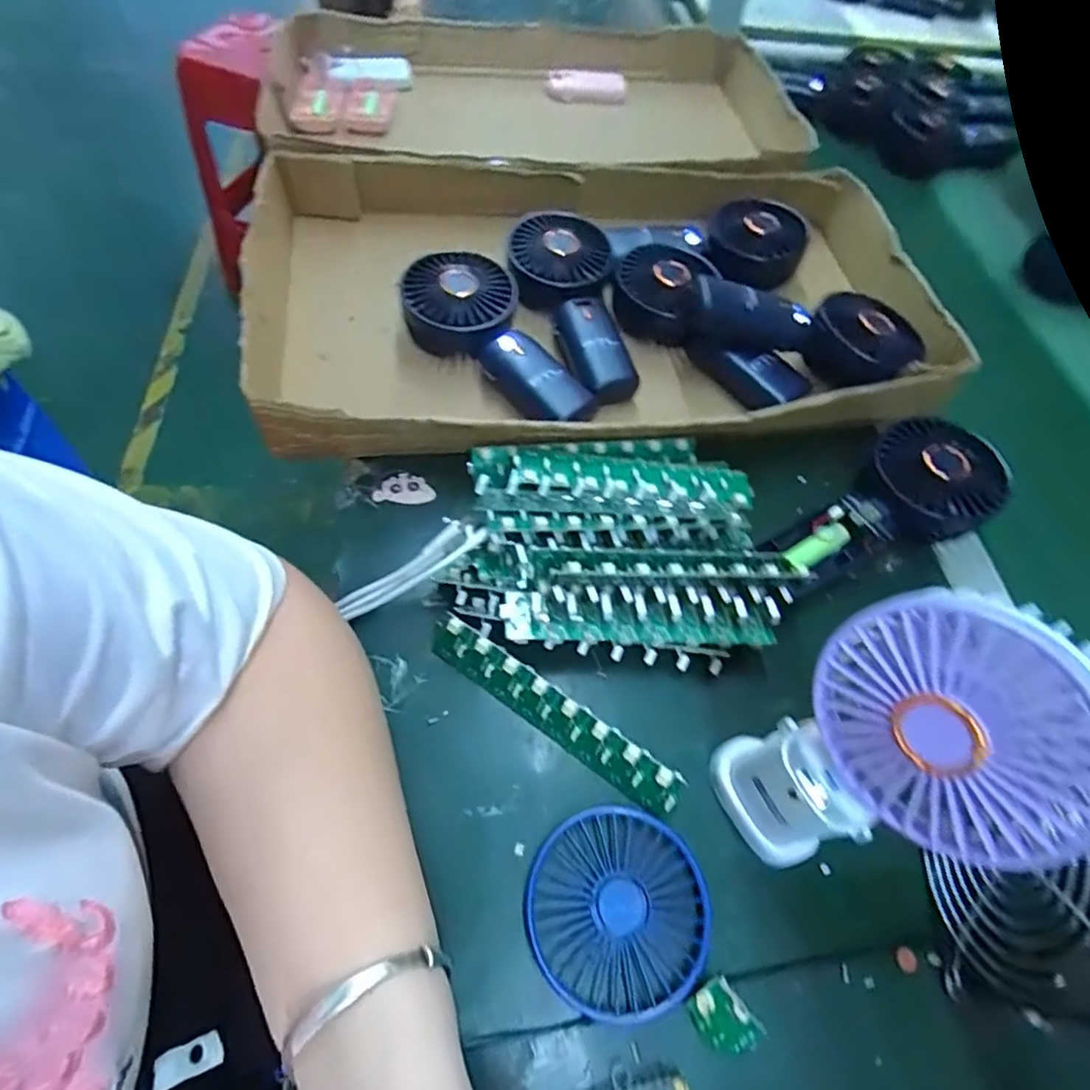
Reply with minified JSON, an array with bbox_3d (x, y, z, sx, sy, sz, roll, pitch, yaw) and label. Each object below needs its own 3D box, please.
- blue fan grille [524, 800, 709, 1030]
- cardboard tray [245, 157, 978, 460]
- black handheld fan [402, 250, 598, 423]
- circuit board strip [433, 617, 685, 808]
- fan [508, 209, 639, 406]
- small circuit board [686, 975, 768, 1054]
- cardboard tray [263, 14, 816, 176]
[{"bbox_3d":[0.035,0.177,0.290,0.085,0.016,0.086,23,60,8],"label":"blue fan grille"},{"bbox_3d":[0.053,-0.197,0.483,0.512,0.077,0.290,-6,60,-9],"label":"cardboard tray"},{"bbox_3d":[-0.036,-0.156,0.457,0.086,0.049,0.179,-41,83,-22],"label":"black handheld fan"},{"bbox_3d":[0.003,0.090,0.327,0.158,0.030,0.009,32,29,14],"label":"circuit board strip"},{"bbox_3d":[0.023,-0.197,0.484,0.086,0.046,0.189,-7,60,-10],"label":"fan"},{"bbox_3d":[0.081,0.214,0.266,0.032,0.009,0.024,44,94,5],"label":"small circuit board"},{"bbox_3d":[-0.010,-0.470,0.641,0.534,0.091,0.338,-4,60,-8],"label":"cardboard tray"}]

